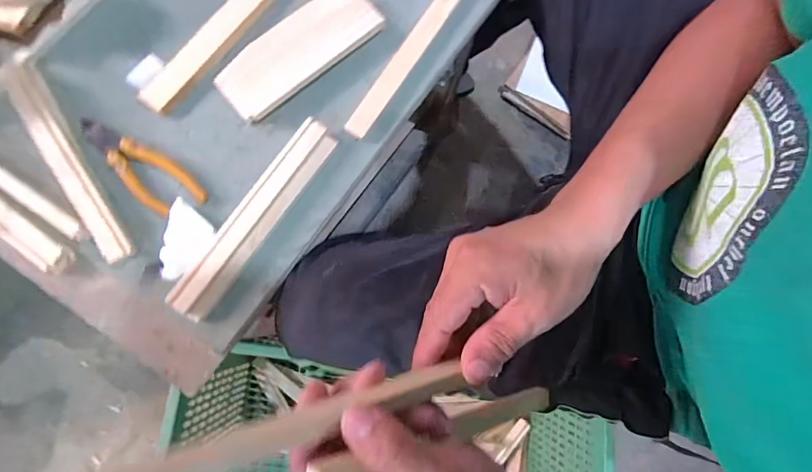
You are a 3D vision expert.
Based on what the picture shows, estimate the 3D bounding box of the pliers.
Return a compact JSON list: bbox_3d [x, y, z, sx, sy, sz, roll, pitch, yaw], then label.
[{"bbox_3d":[-0.277,-0.074,0.428,0.150,0.014,0.051,40,78,3],"label":"pliers"}]

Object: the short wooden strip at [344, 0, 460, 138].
[{"bbox_3d":[0.002,-0.205,0.471,0.023,0.006,0.223,34,80,-10],"label":"short wooden strip"}]

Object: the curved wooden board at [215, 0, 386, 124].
[{"bbox_3d":[-0.119,-0.208,0.462,0.188,0.019,0.069,-38,84,-11],"label":"curved wooden board"}]

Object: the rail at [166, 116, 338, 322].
[{"bbox_3d":[-0.152,-0.021,0.421,0.037,0.019,0.227,34,78,2],"label":"rail"}]

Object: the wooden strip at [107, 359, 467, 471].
[{"bbox_3d":[-0.048,0.096,0.215,0.181,0.011,0.017,-9,77,-26],"label":"wooden strip"}]

